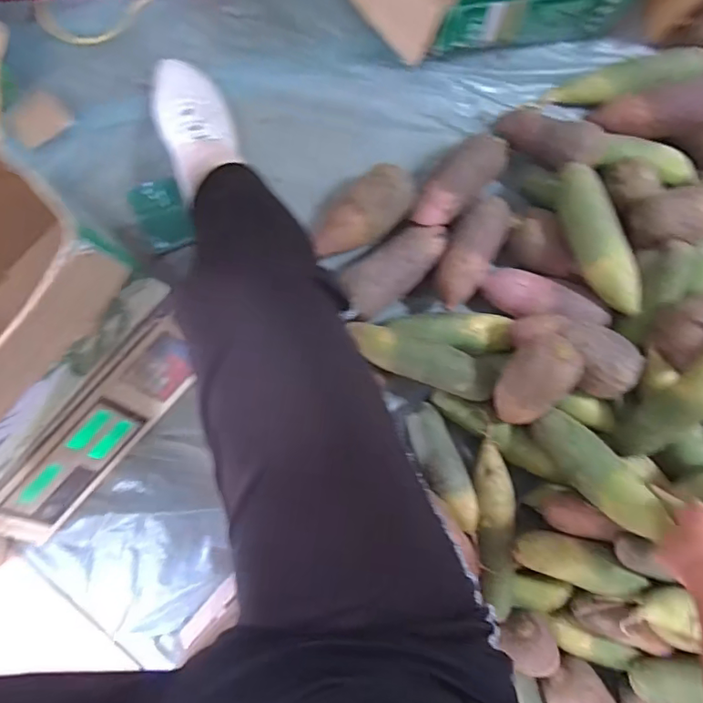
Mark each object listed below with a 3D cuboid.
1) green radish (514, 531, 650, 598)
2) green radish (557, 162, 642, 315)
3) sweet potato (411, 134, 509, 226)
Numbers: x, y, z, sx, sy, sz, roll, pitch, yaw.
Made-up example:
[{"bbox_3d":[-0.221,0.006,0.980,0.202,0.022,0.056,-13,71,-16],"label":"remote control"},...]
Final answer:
[{"bbox_3d":[0.273,0.257,0.638,0.152,0.057,0.058,17,88,-6],"label":"green radish"},{"bbox_3d":[0.315,-0.140,0.668,0.058,0.056,0.198,-30,94,-6],"label":"green radish"},{"bbox_3d":[0.141,-0.224,0.679,0.151,0.058,0.064,-44,95,-5],"label":"sweet potato"}]

